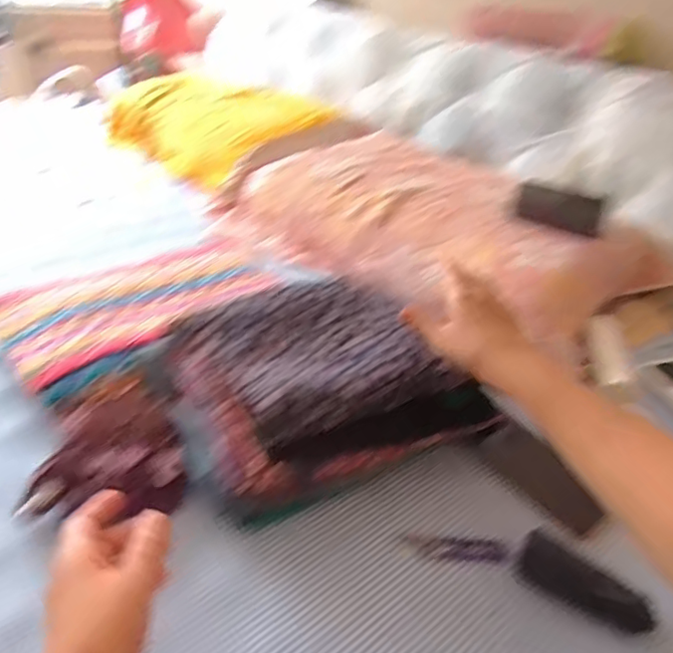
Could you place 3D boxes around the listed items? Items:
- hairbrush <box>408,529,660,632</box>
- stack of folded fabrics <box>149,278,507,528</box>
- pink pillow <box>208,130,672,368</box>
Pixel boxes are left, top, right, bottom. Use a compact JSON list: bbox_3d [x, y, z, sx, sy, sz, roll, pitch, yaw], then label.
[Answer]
[{"bbox_3d":[0.167,0.206,0.503,0.197,0.029,0.046,18,35,17],"label":"hairbrush"},{"bbox_3d":[-0.014,0.052,0.578,0.277,0.100,0.213,-10,37,-23],"label":"stack of folded fabrics"},{"bbox_3d":[0.142,-0.160,0.932,0.684,0.124,0.360,28,39,29],"label":"pink pillow"}]

